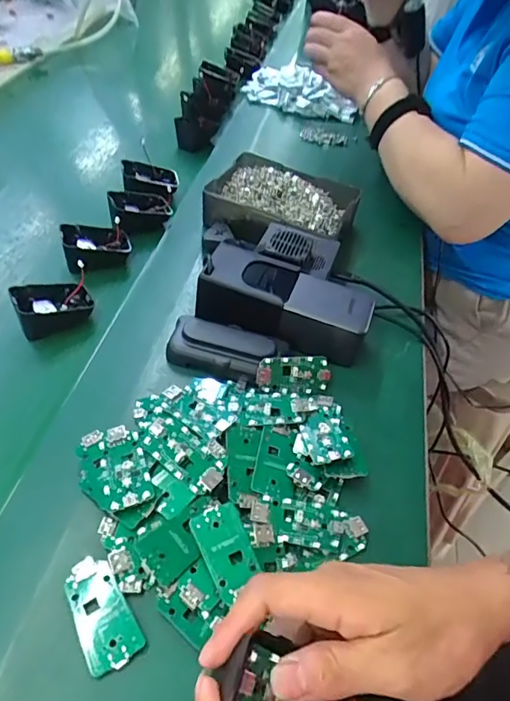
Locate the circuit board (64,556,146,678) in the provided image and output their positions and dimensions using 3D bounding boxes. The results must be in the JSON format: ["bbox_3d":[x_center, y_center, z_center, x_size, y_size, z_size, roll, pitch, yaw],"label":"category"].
[{"bbox_3d":[-0.094,0.159,0.302,0.032,0.007,0.065,-25,53,-23],"label":"circuit board"}]

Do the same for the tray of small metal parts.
[{"bbox_3d":[0.032,-0.168,0.583,0.165,0.047,0.134,23,51,19],"label":"tray of small metal parts"}]

